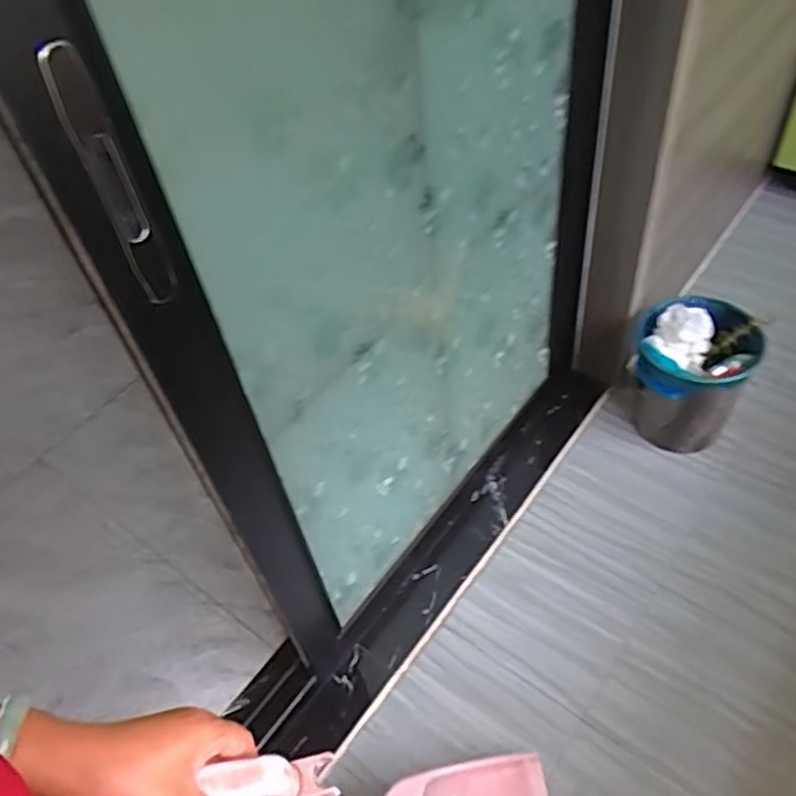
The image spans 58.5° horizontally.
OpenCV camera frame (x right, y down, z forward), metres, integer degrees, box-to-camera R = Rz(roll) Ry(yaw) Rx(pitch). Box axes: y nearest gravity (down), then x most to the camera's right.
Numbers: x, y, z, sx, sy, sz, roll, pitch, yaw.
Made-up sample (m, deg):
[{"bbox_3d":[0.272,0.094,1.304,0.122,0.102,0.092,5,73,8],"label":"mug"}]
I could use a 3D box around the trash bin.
[{"bbox_3d":[0.619,-0.040,1.535,0.241,0.292,0.230,18,55,21],"label":"trash bin"}]

